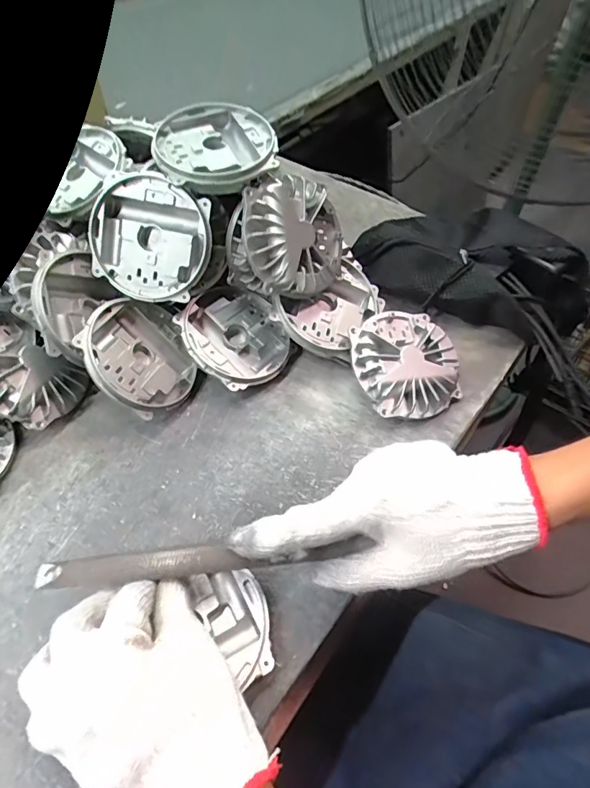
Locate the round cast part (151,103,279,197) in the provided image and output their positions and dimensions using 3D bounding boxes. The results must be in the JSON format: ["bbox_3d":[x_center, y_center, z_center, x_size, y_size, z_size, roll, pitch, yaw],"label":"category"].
[{"bbox_3d":[-0.073,-0.223,0.441,0.104,0.021,0.106,1,60,-2],"label":"round cast part"}]

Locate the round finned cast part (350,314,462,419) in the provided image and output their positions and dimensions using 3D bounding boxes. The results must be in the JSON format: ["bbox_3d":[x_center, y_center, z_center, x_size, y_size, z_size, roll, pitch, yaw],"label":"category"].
[{"bbox_3d":[0.106,-0.029,0.471,0.106,0.032,0.106,6,64,-12],"label":"round finned cast part"}]

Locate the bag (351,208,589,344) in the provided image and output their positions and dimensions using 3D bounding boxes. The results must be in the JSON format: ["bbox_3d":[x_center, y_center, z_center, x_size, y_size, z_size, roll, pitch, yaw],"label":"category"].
[{"bbox_3d":[0.198,-0.144,0.555,0.265,0.068,0.131,21,56,15],"label":"bag"}]

